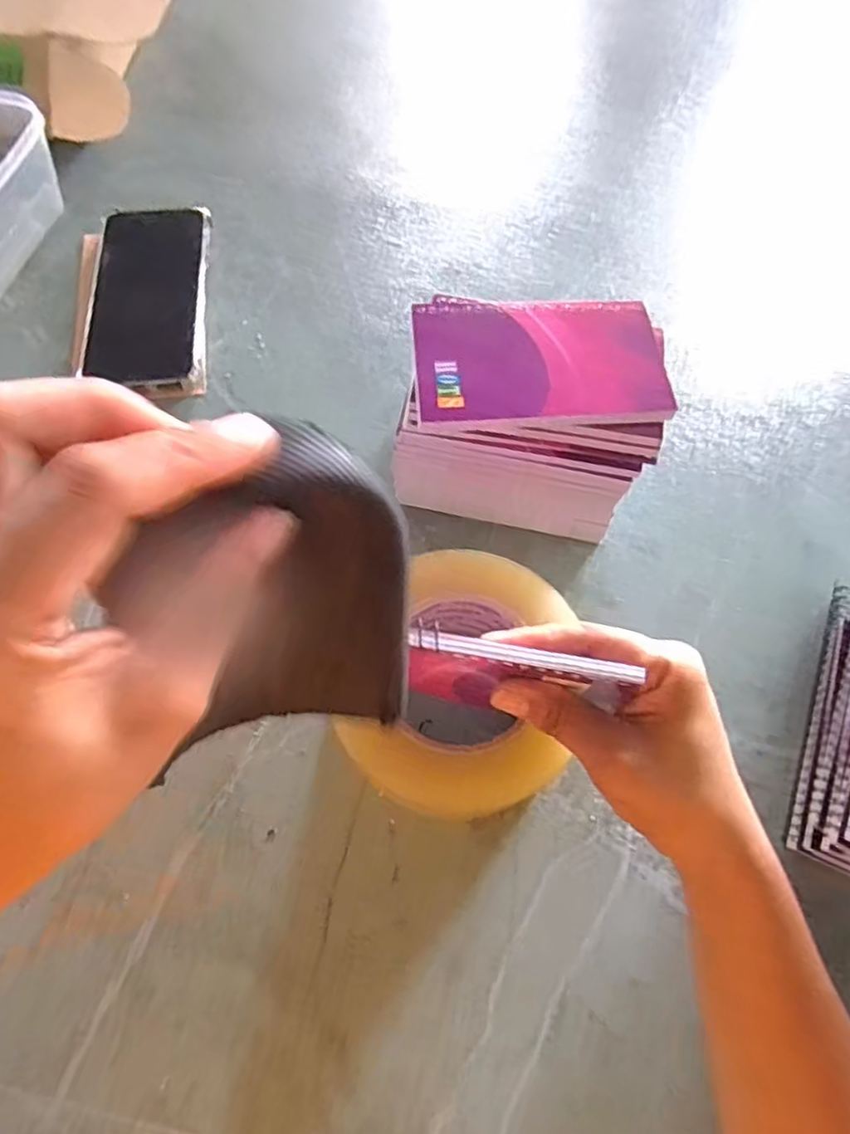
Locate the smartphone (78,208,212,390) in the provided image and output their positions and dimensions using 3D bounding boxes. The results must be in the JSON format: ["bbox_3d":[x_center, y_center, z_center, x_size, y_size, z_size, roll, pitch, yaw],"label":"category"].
[{"bbox_3d":[-0.198,-0.194,0.470,0.080,0.011,0.161,-6,66,-2],"label":"smartphone"}]

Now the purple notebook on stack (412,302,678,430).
[{"bbox_3d":[0.060,-0.111,0.349,0.129,0.008,0.081,-1,65,-4],"label":"purple notebook on stack"}]

